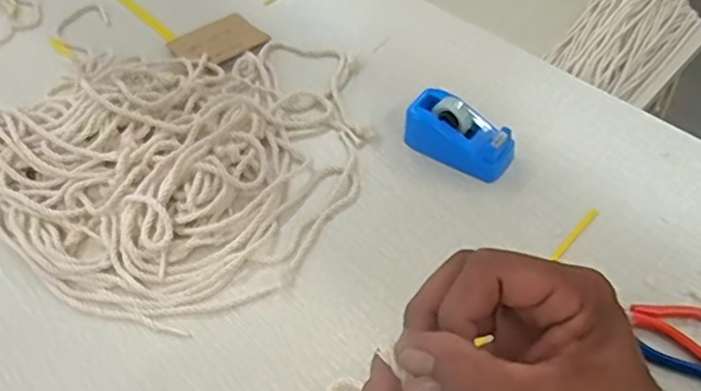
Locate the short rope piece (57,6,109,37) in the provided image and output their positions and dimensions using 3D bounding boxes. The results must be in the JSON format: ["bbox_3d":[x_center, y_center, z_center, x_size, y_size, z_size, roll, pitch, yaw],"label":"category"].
[{"bbox_3d":[-0.384,-0.250,0.886,0.072,0.017,0.047,-23,55,-13],"label":"short rope piece"}]

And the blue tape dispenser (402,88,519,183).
[{"bbox_3d":[0.119,-0.068,0.675,0.121,0.053,0.064,25,65,23],"label":"blue tape dispenser"}]

